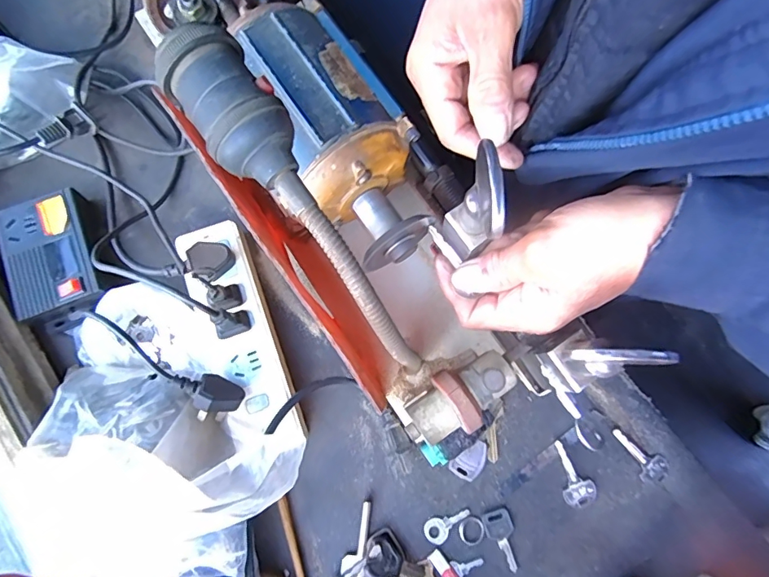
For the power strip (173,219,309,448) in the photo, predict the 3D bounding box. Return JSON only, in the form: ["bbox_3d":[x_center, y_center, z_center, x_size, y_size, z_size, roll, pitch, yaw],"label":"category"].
[{"bbox_3d":[-0.119,0.042,0.399,0.060,0.036,0.196,-22,78,-6],"label":"power strip"}]

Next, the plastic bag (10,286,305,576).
[{"bbox_3d":[-0.162,0.108,0.334,0.239,0.112,0.145,44,79,9],"label":"plastic bag"}]

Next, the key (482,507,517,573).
[{"bbox_3d":[0.094,0.200,0.377,0.022,0.004,0.046,-15,77,-7],"label":"key"}]

